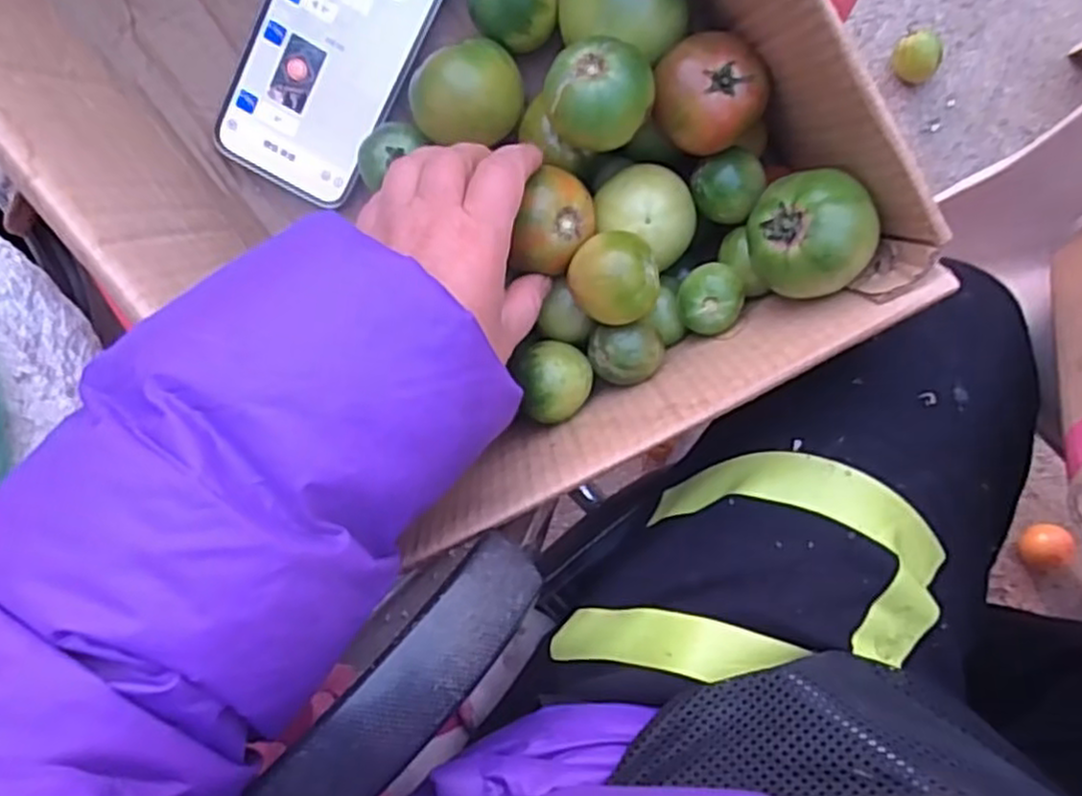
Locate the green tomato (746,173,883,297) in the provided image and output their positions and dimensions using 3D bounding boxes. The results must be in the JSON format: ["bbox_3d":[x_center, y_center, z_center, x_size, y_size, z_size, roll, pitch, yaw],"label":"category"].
[{"bbox_3d":[0.123,-0.074,0.341,0.050,0.039,0.054,0,93,7],"label":"green tomato"}]

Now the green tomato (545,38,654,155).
[{"bbox_3d":[0.027,-0.141,0.349,0.048,0.037,0.046,4,93,7],"label":"green tomato"}]

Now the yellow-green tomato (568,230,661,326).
[{"bbox_3d":[0.035,-0.056,0.356,0.041,0.034,0.041,0,93,7],"label":"yellow-green tomato"}]

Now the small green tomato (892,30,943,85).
[{"bbox_3d":[0.415,-0.376,0.827,0.048,0.050,0.040,27,95,5],"label":"small green tomato"}]

